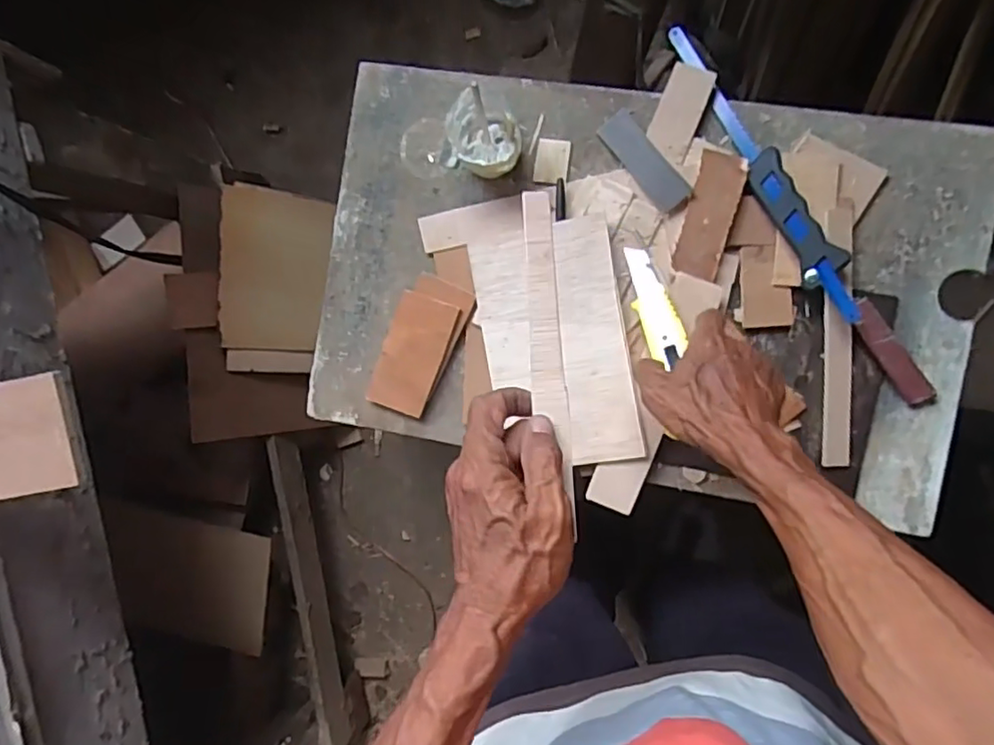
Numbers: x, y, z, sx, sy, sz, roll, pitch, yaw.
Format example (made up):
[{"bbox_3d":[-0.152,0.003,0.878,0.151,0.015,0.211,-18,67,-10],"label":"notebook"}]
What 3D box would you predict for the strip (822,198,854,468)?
[{"bbox_3d":[0.290,-0.031,0.527,0.022,0.009,0.223,-1,93,13],"label":"strip"}]

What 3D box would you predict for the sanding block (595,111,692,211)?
[{"bbox_3d":[0.129,-0.186,0.547,0.030,0.004,0.099,-39,76,21],"label":"sanding block"}]

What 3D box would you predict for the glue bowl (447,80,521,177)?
[{"bbox_3d":[-0.010,-0.209,0.552,0.069,0.059,0.058,32,97,5],"label":"glue bowl"}]

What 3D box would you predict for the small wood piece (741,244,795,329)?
[{"bbox_3d":[0.234,-0.075,0.542,0.040,0.006,0.070,-5,92,8],"label":"small wood piece"}]

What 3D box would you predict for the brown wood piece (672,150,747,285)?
[{"bbox_3d":[0.183,-0.136,0.537,0.038,0.005,0.106,16,95,7],"label":"brown wood piece"}]

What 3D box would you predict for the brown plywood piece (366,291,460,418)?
[{"bbox_3d":[-0.080,-0.016,0.585,0.056,0.008,0.110,22,96,6],"label":"brown plywood piece"}]

